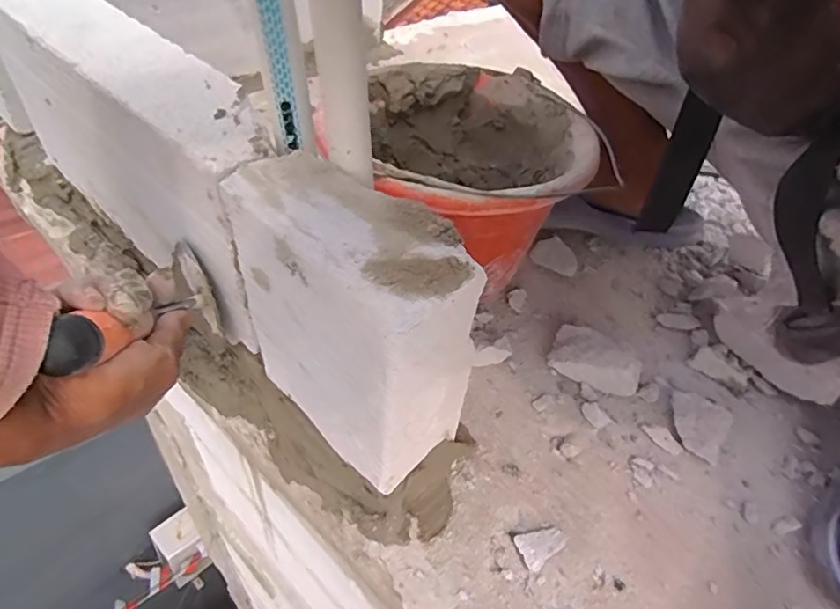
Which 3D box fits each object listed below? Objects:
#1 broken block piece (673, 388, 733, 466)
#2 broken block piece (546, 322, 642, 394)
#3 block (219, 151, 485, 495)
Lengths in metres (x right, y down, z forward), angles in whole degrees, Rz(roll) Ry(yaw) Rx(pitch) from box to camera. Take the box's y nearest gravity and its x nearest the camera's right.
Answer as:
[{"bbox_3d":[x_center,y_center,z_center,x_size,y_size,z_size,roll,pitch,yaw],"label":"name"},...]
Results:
[{"bbox_3d":[0.231,0.097,0.449,0.047,0.012,0.059,27,48,20],"label":"broken block piece"},{"bbox_3d":[0.153,0.045,0.468,0.076,0.038,0.050,24,47,17],"label":"broken block piece"},{"bbox_3d":[-0.042,0.011,0.341,0.070,0.167,0.146,-33,56,-32],"label":"block"}]

